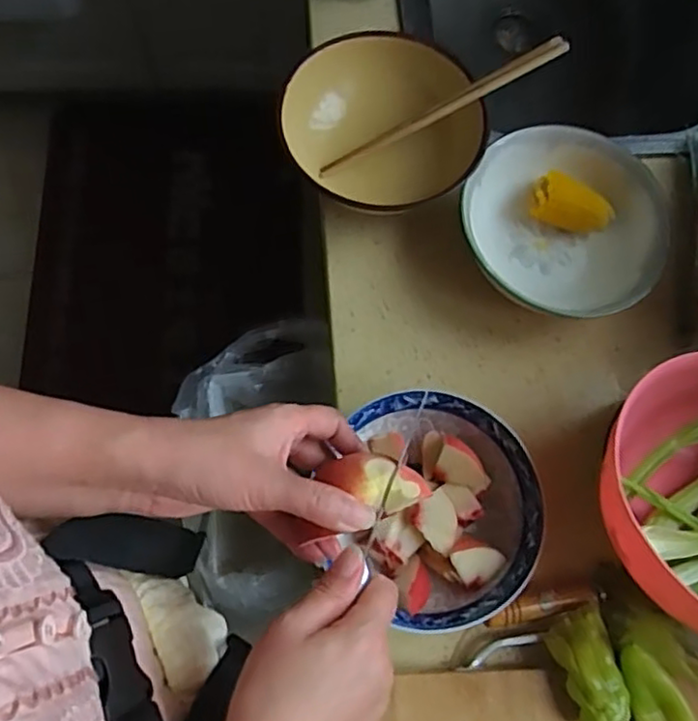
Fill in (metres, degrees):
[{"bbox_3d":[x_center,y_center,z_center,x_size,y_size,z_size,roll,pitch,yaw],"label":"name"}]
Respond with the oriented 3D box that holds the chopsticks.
[{"bbox_3d":[0.080,-0.223,0.588,0.235,0.016,0.016,-24,72,13],"label":"chopsticks"}]

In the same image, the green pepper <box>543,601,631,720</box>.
[{"bbox_3d":[0.174,0.222,0.474,0.042,0.031,0.075,-17,73,-8],"label":"green pepper"}]

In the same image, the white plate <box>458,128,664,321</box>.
[{"bbox_3d":[0.191,-0.118,0.600,0.179,0.075,0.162,36,73,9],"label":"white plate"}]

